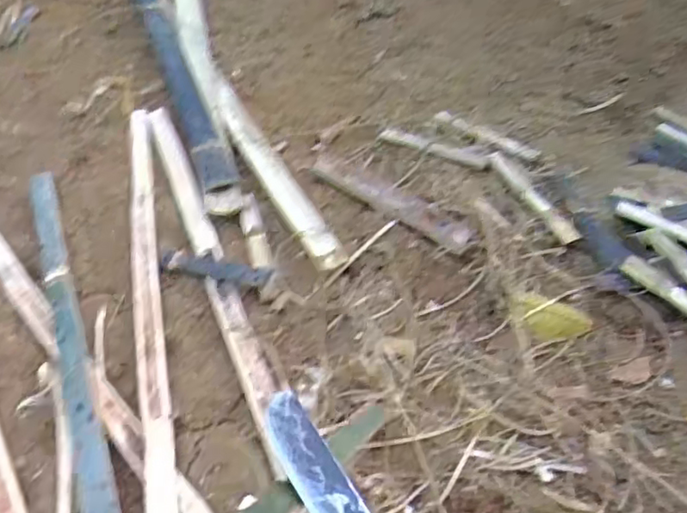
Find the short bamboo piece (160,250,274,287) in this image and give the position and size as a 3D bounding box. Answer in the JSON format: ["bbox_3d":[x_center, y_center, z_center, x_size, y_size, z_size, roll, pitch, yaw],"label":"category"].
[{"bbox_3d":[-0.181,0.016,0.859,0.163,0.024,0.037,13,47,9],"label":"short bamboo piece"}]

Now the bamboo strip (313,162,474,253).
[{"bbox_3d":[0.077,-0.090,0.972,0.299,0.016,0.054,32,57,28],"label":"bamboo strip"}]

